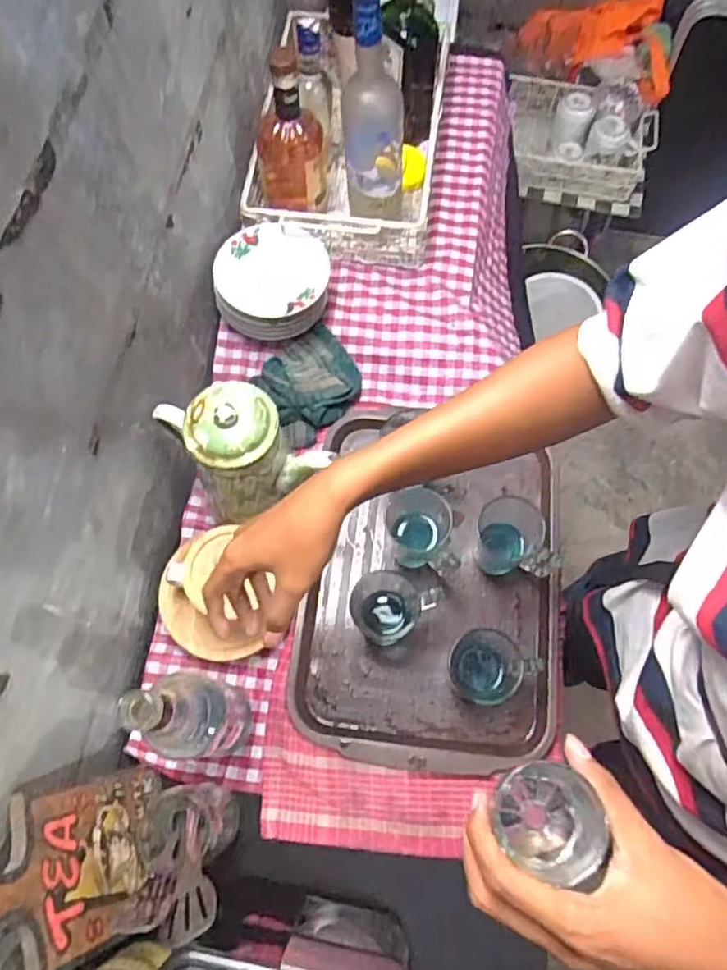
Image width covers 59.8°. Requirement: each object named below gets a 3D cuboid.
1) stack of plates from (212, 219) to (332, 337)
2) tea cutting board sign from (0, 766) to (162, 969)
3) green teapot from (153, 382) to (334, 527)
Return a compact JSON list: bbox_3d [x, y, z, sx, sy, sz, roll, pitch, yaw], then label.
[{"bbox_3d":[-0.121,-0.265,0.853,0.136,0.079,0.151,5,68,2],"label":"stack of plates"},{"bbox_3d":[-0.252,0.323,0.535,0.019,0.256,0.130,-20,71,10],"label":"tea cutting board sign"},{"bbox_3d":[-0.132,-0.026,0.716,0.198,0.203,0.109,33,72,12],"label":"green teapot"}]

